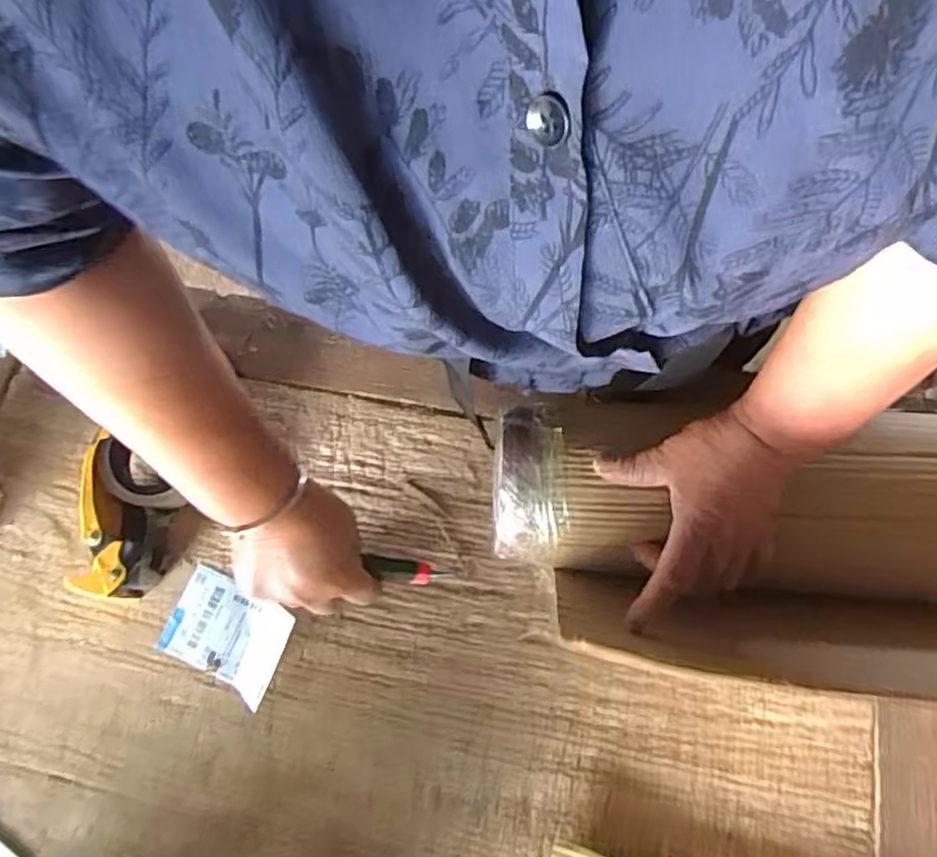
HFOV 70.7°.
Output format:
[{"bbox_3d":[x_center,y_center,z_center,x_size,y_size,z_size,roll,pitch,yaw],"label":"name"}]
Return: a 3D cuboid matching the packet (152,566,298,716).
[{"bbox_3d":[-0.207,0.170,0.556,0.121,0.033,0.079,22,73,10],"label":"packet"}]

